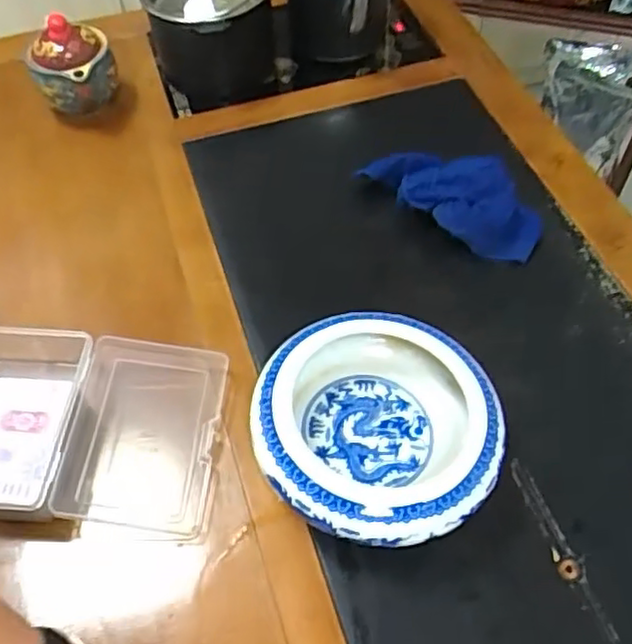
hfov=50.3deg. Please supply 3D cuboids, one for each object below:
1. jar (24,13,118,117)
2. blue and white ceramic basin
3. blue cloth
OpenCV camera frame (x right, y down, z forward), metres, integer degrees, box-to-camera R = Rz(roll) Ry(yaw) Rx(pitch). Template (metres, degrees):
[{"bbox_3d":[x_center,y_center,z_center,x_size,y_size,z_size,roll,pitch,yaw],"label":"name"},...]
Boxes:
[{"bbox_3d":[-0.291,-0.304,0.809,0.097,0.102,0.085,13,56,12],"label":"jar"},{"bbox_3d":[0.049,0.086,0.546,0.188,0.063,0.186,-1,54,2],"label":"blue and white ceramic basin"},{"bbox_3d":[0.141,-0.137,0.707,0.201,0.050,0.078,26,60,20],"label":"blue cloth"}]

